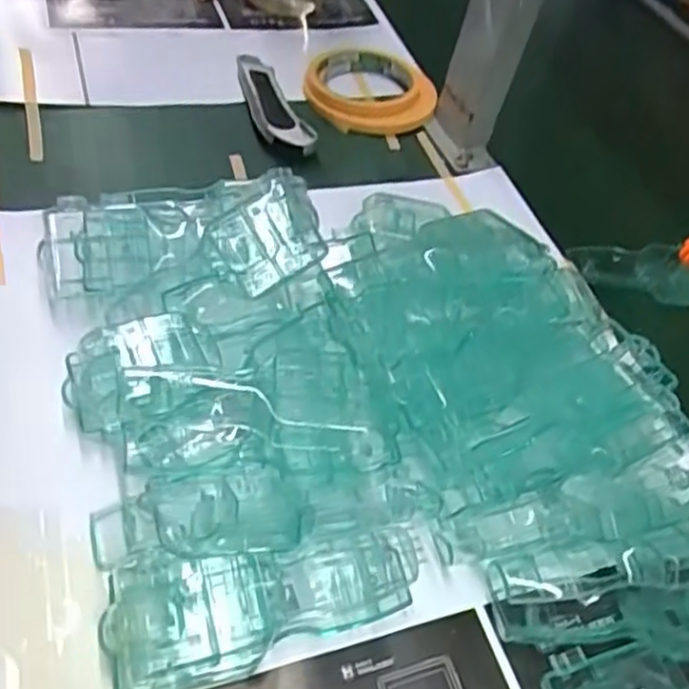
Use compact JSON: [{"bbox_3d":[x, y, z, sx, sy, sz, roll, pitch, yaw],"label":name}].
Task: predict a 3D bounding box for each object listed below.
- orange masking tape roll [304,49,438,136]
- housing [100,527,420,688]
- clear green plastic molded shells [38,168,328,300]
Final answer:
[{"bbox_3d":[0.021,-0.217,0.591,0.110,0.018,0.118,0,50,-14],"label":"orange masking tape roll"},{"bbox_3d":[-0.030,0.105,0.295,0.132,0.031,0.050,-11,53,-20],"label":"housing"},{"bbox_3d":[-0.085,-0.061,0.383,0.151,0.041,0.056,-2,51,-14],"label":"clear green plastic molded shells"}]

